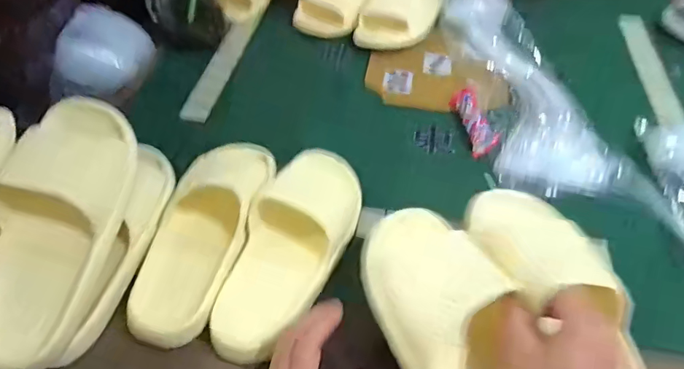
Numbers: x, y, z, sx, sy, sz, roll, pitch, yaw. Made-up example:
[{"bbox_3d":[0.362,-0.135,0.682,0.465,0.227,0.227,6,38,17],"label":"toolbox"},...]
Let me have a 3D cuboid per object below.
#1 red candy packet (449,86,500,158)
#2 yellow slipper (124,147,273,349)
[{"bbox_3d":[0.178,-0.089,0.652,0.039,0.033,0.126,-1,49,-4],"label":"red candy packet"},{"bbox_3d":[-0.146,0.038,0.495,0.092,0.059,0.236,13,50,8],"label":"yellow slipper"}]

